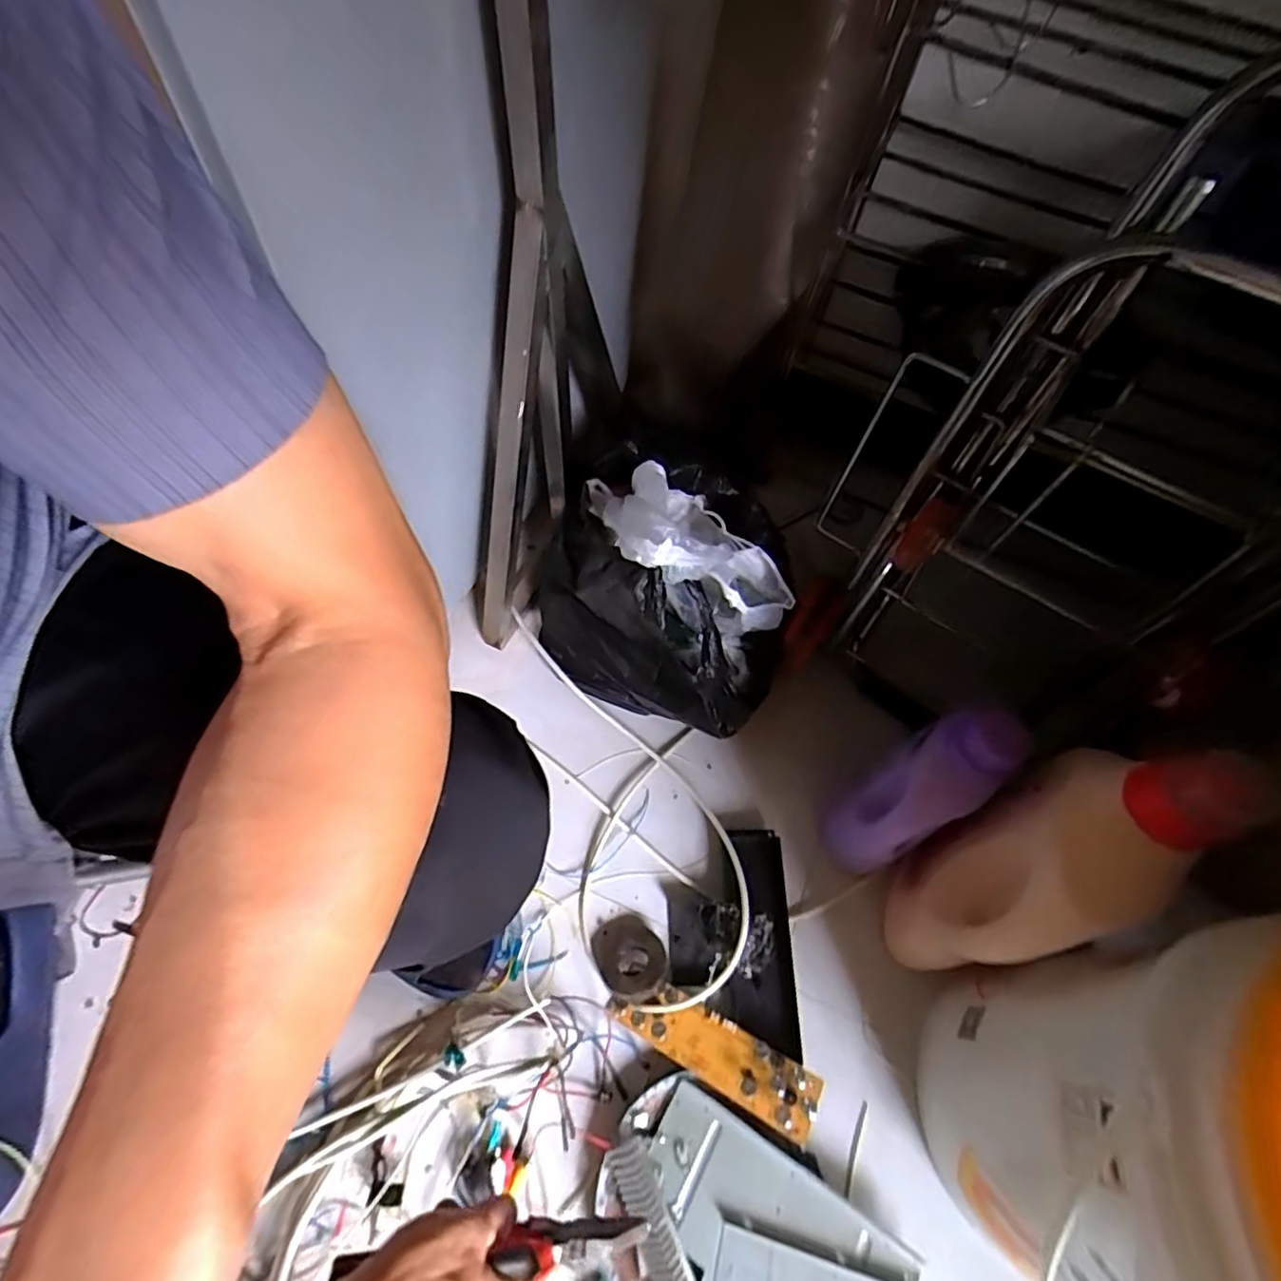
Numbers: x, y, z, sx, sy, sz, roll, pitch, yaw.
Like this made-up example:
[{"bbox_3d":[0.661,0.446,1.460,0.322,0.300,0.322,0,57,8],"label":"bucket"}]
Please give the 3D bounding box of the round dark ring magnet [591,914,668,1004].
[{"bbox_3d":[-0.009,0.326,0.637,0.064,0.035,0.082,-31,68,-19],"label":"round dark ring magnet"}]

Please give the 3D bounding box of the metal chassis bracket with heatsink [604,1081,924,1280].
[{"bbox_3d":[0.107,0.538,0.530,0.302,0.039,0.164,28,63,11],"label":"metal chassis bracket with heatsink"}]

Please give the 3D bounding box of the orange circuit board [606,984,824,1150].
[{"bbox_3d":[0.069,0.394,0.596,0.202,0.020,0.059,19,61,20],"label":"orange circuit board"}]

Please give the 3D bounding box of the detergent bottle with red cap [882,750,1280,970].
[{"bbox_3d":[0.337,0.198,0.544,0.118,0.382,0.107,-18,62,-37],"label":"detergent bottle with red cap"}]

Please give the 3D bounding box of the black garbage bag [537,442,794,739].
[{"bbox_3d":[0.026,-0.075,0.695,0.288,0.325,0.265,14,62,4],"label":"black garbage bag"}]

